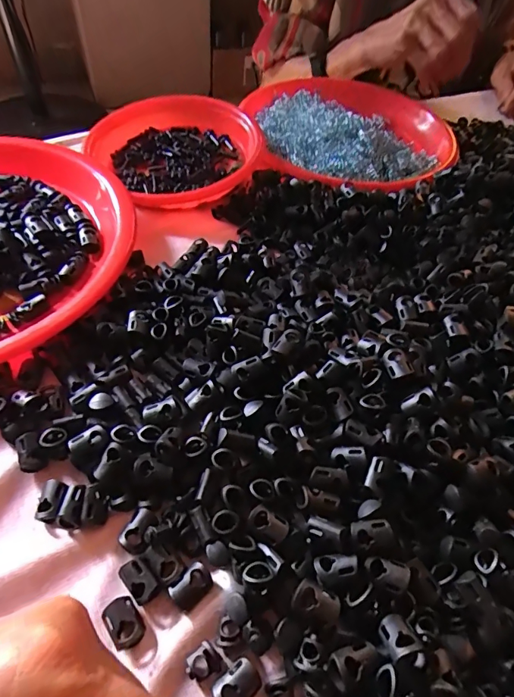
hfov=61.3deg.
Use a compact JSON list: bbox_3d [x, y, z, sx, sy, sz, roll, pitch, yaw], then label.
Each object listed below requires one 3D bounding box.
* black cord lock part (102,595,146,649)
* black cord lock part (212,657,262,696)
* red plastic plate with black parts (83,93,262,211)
[{"bbox_3d":[-0.060,0.124,0.196,0.014,0.009,0.020,-29,61,-22],"label":"black cord lock part"},{"bbox_3d":[-0.008,0.145,0.185,0.019,0.007,0.015,-33,63,-24],"label":"black cord lock part"},{"bbox_3d":[-0.061,-0.198,0.420,0.173,0.032,0.154,-32,63,-23],"label":"red plastic plate with black parts"}]

